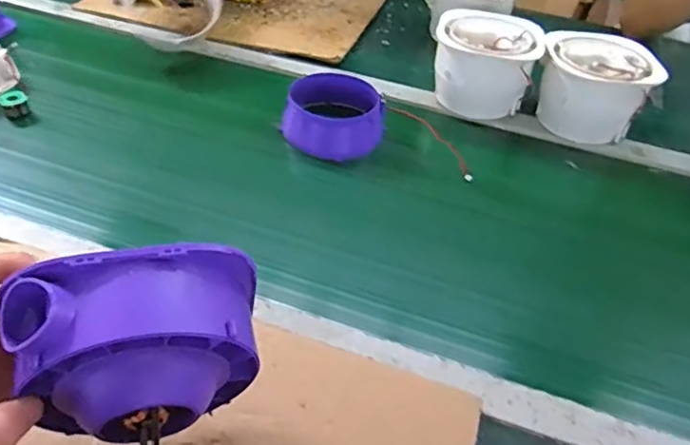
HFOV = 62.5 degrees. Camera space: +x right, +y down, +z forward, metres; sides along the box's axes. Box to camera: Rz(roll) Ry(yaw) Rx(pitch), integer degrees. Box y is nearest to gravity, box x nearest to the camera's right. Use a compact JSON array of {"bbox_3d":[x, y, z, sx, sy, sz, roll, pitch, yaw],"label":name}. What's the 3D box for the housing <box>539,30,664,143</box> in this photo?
[{"bbox_3d":[0.330,-0.175,0.768,0.131,0.118,0.131,3,43,-3],"label":"housing"}]

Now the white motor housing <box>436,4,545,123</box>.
[{"bbox_3d":[0.189,-0.217,0.775,0.130,0.109,0.130,8,43,2],"label":"white motor housing"}]

